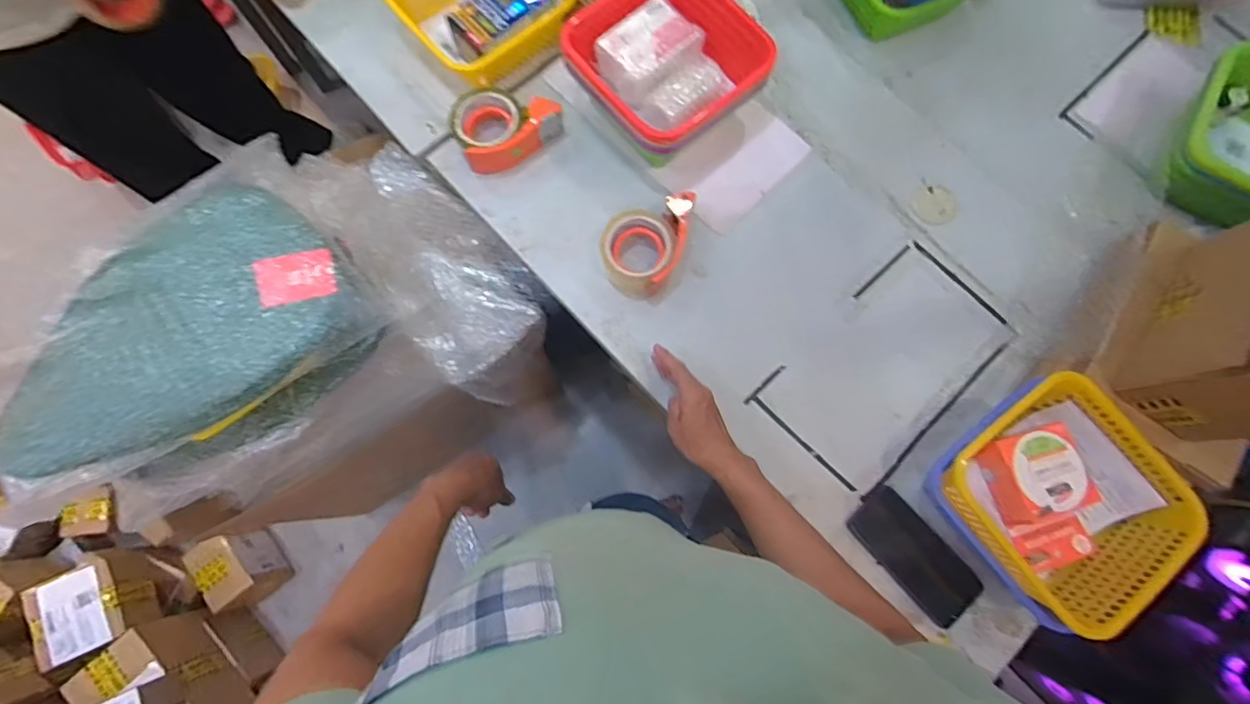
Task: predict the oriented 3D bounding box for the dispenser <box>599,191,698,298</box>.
[{"bbox_3d":[0.027,-0.152,0.746,0.105,0.058,0.146,19,76,3],"label":"dispenser"}]

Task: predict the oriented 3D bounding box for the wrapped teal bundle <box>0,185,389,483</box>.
[{"bbox_3d":[-0.568,0.001,0.739,0.451,0.183,0.241,-38,80,-10],"label":"wrapped teal bundle"}]

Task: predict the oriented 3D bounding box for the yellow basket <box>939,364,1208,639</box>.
[{"bbox_3d":[0.496,0.171,0.648,0.223,0.107,0.217,-36,80,-9],"label":"yellow basket"}]

